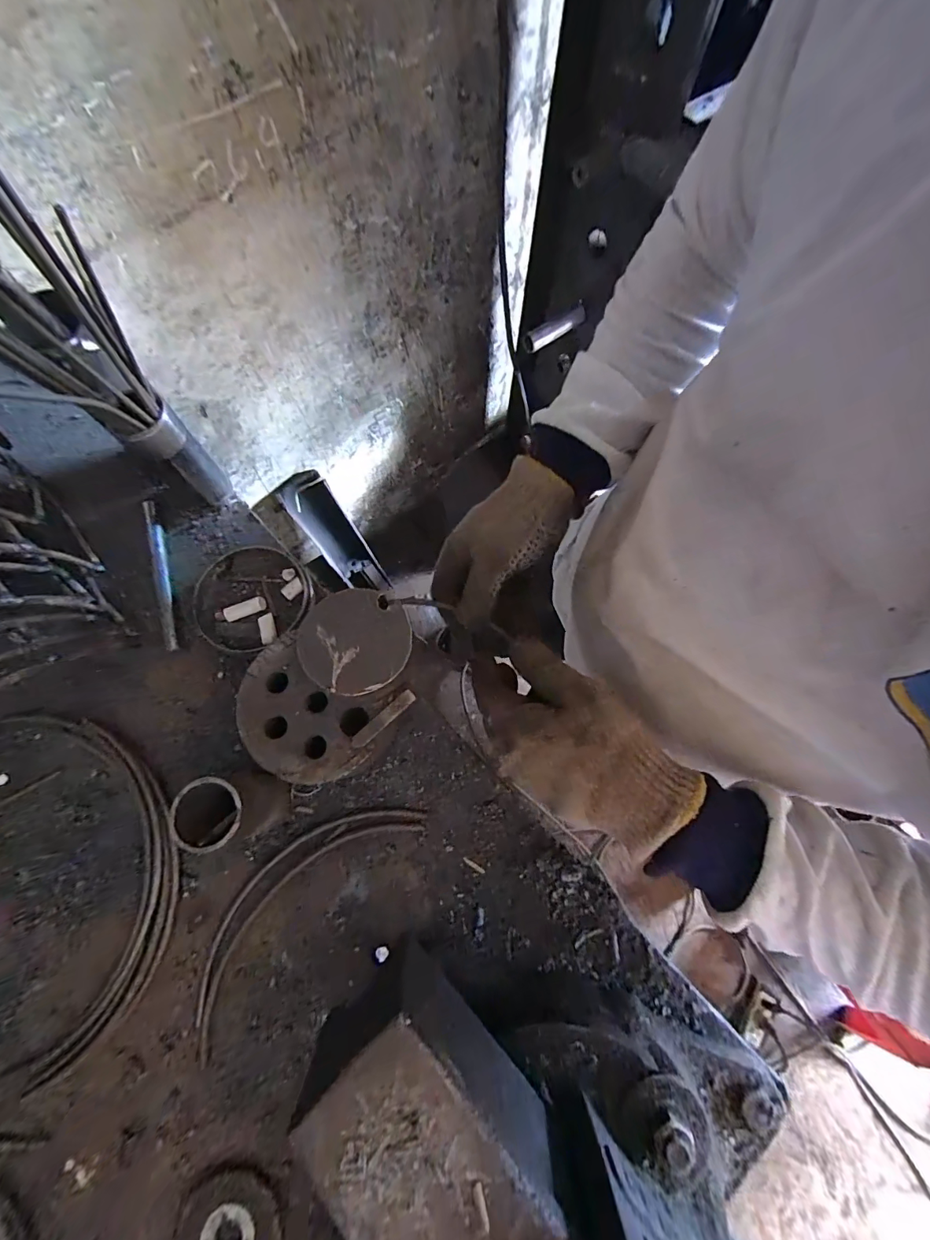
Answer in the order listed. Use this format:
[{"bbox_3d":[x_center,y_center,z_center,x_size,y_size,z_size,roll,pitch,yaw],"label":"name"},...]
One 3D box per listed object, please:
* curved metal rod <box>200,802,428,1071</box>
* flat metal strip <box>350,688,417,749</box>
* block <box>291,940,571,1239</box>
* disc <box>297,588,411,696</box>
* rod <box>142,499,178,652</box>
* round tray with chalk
[{"bbox_3d":[-0.116,0.194,0.313,0.057,0.006,0.193,43,78,12],"label":"curved metal rod"},{"bbox_3d":[-0.055,0.066,0.299,0.050,0.005,0.010,-41,78,-12],"label":"flat metal strip"},{"bbox_3d":[-0.016,0.221,0.198,0.068,0.065,0.121,-43,79,-12],"label":"block"},{"bbox_3d":[-0.071,0.013,0.288,0.070,0.006,0.066,0,73,0],"label":"disc"},{"bbox_3d":[-0.255,-0.039,0.376,0.010,0.014,0.138,-18,74,-5],"label":"rod"},{"bbox_3d":[-0.180,-0.020,0.372,0.086,0.012,0.089,0,73,0],"label":"round tray with chalk"}]

